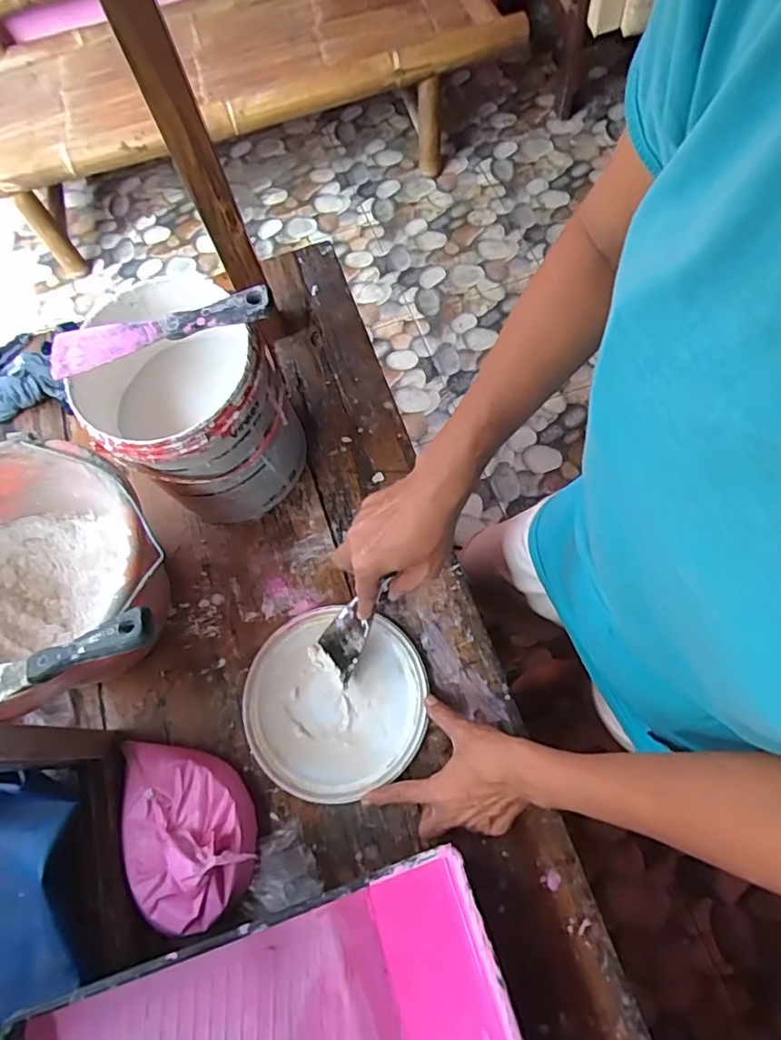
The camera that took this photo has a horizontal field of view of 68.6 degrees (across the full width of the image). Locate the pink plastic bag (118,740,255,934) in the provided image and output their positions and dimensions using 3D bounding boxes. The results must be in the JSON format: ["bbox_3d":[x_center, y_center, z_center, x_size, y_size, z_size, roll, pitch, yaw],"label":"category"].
[{"bbox_3d":[-0.183,0.273,0.512,0.119,0.050,0.160,-13,68,-1],"label":"pink plastic bag"}]

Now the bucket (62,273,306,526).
[{"bbox_3d":[-0.189,-0.110,0.579,0.173,0.181,0.175,-2,69,4],"label":"bucket"}]

